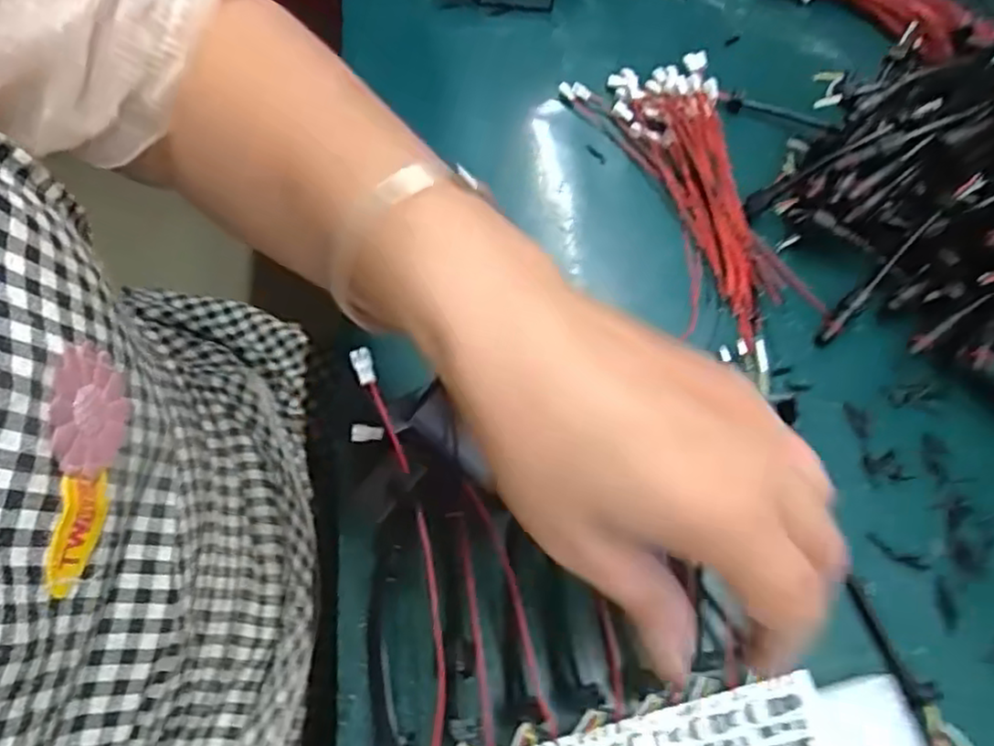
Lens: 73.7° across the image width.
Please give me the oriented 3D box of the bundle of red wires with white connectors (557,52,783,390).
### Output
[{"bbox_3d":[0.108,-0.098,0.376,0.086,0.019,0.213,-9,64,-6],"label":"bundle of red wires with white connectors"}]

